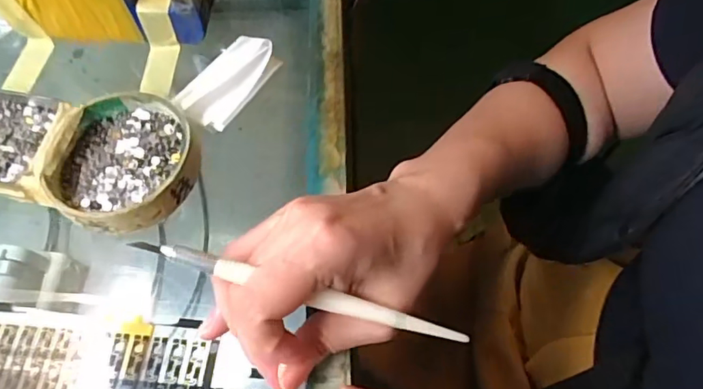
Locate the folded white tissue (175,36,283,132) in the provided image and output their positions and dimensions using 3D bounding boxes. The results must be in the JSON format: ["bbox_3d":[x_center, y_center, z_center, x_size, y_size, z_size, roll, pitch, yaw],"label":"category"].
[{"bbox_3d":[-0.077,-0.071,0.321,0.034,0.013,0.066,31,67,16],"label":"folded white tissue"}]

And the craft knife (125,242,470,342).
[{"bbox_3d":[-0.021,0.043,0.225,0.147,0.004,0.007,17,64,-2],"label":"craft knife"}]

